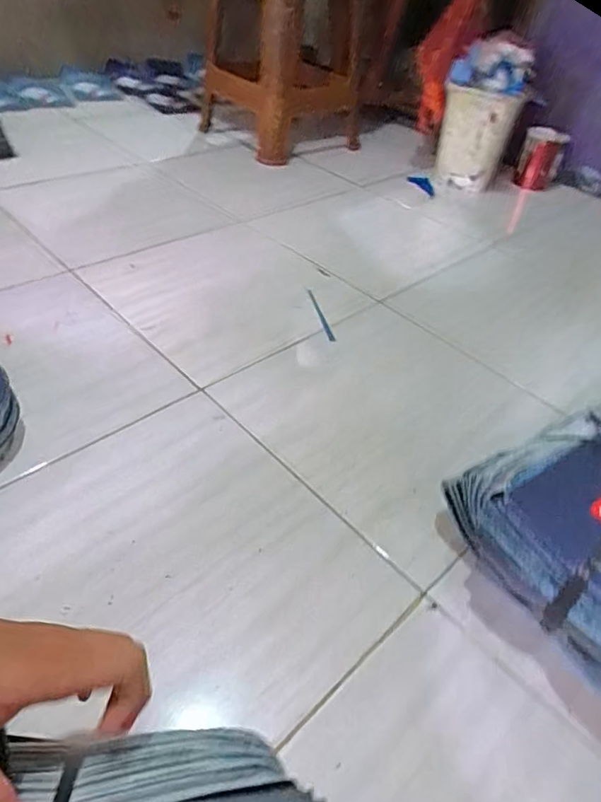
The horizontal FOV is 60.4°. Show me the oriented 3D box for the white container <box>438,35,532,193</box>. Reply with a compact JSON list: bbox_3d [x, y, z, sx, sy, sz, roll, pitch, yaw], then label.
[{"bbox_3d":[0.451,-0.724,1.322,0.184,0.319,0.156,16,45,9],"label":"white container"}]

